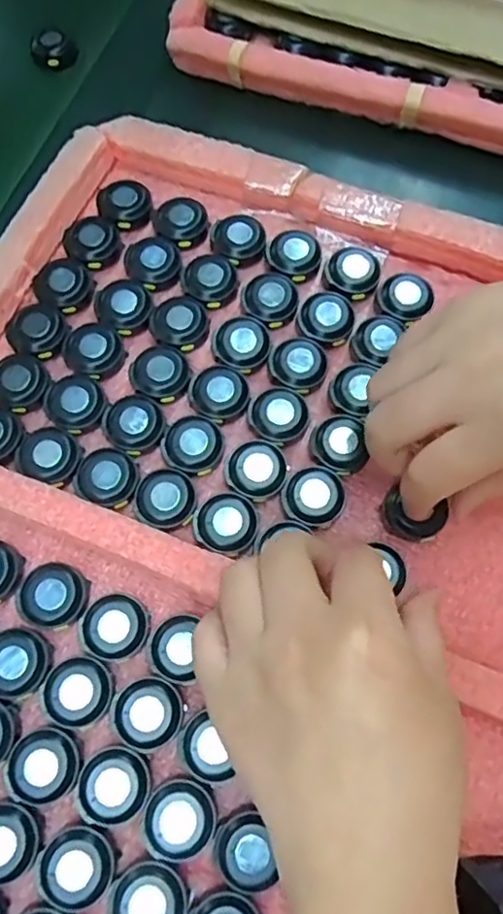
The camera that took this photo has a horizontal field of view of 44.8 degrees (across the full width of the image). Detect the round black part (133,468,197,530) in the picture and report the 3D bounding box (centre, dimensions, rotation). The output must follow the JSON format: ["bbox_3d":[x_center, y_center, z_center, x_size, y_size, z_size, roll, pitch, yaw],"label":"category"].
[{"bbox_3d":[-0.041,0.020,0.294,0.028,0.008,0.029,0,71,-1],"label":"round black part"}]

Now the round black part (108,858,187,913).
[{"bbox_3d":[-0.040,0.175,0.240,0.029,0.011,0.025,28,73,8],"label":"round black part"}]

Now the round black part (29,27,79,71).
[{"bbox_3d":[-0.139,-0.283,0.426,0.028,0.014,0.028,-1,70,2],"label":"round black part"}]

